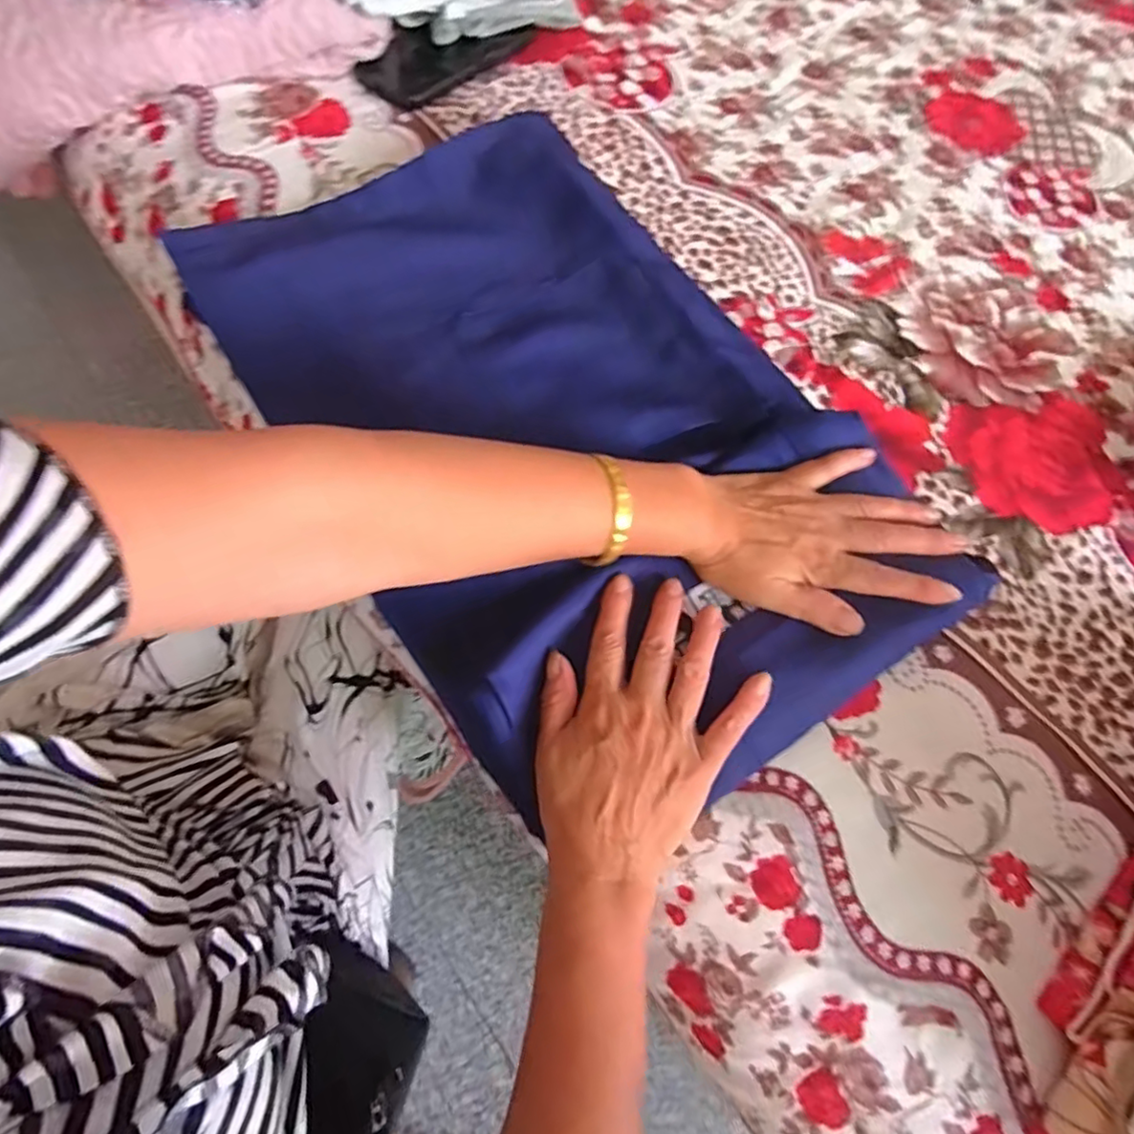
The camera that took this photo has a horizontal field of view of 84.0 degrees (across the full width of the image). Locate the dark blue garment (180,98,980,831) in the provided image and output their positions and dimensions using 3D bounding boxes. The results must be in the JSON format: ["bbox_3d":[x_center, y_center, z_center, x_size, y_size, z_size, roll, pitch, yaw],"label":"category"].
[{"bbox_3d":[-0.011,-0.094,0.404,0.296,0.031,0.483,-34,74,-12],"label":"dark blue garment"}]

